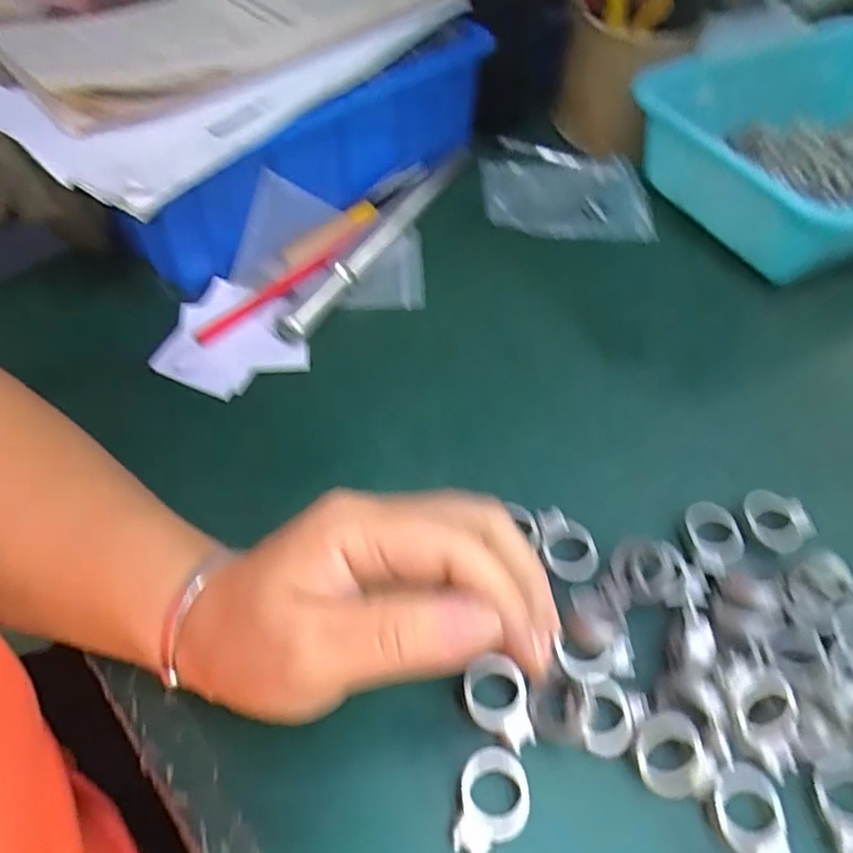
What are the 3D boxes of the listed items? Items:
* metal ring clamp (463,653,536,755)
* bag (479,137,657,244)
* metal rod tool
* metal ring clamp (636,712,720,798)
[{"bbox_3d":[0.029,0.111,0.247,0.025,0.004,0.034,-9,53,-8],"label":"metal ring clamp"},{"bbox_3d":[0.105,-0.178,0.459,0.126,0.017,0.105,10,53,6],"label":"bag"},{"bbox_3d":[-0.029,-0.133,0.427,0.013,0.017,0.216,26,56,18],"label":"metal rod tool"},{"bbox_3d":[0.094,0.127,0.237,0.026,0.009,0.032,-32,89,0],"label":"metal ring clamp"}]

